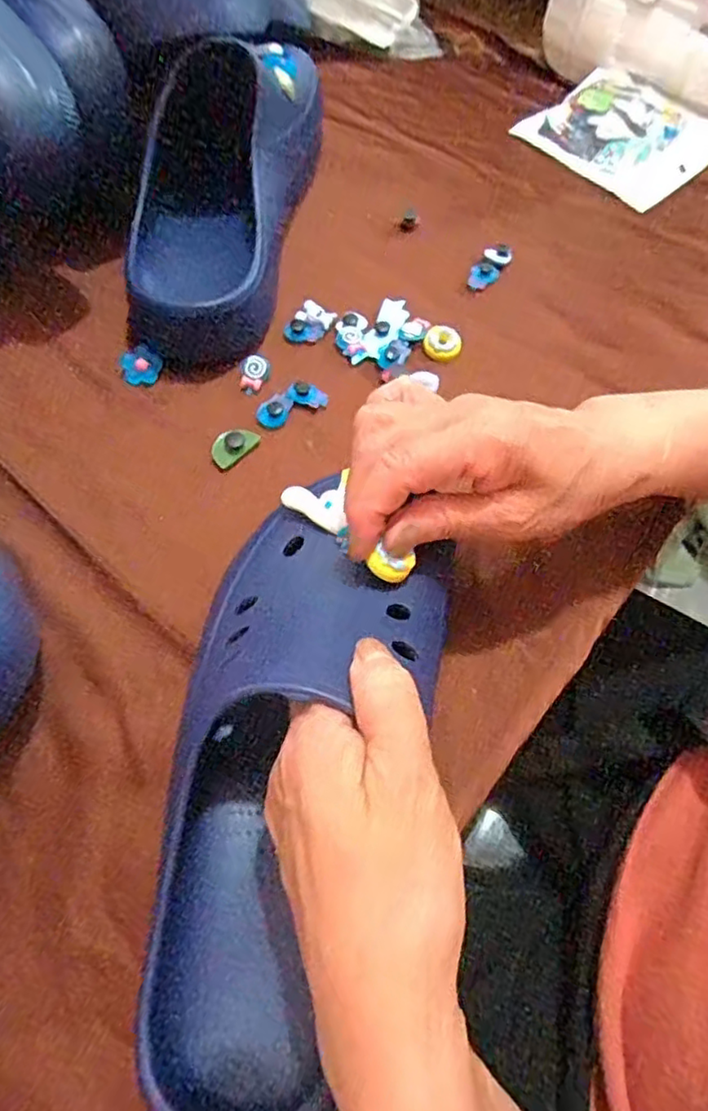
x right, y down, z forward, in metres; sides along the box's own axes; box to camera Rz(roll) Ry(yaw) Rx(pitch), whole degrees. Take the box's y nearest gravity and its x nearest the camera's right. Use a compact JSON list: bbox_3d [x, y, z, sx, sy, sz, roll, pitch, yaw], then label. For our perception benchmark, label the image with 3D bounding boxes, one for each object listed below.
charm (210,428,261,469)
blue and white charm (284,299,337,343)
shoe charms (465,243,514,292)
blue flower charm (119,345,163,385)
[{"bbox_3d":[-0.072,-0.066,0.379,0.018,0.007,0.031,33,66,17],"label":"charm"},{"bbox_3d":[-0.030,-0.156,0.426,0.024,0.012,0.029,32,66,17],"label":"blue and white charm"},{"bbox_3d":[0.098,-0.208,0.454,0.020,0.005,0.047,28,65,15],"label":"shoe charms"},{"bbox_3d":[-0.136,-0.121,0.408,0.026,0.010,0.026,1,77,-3],"label":"blue flower charm"}]

